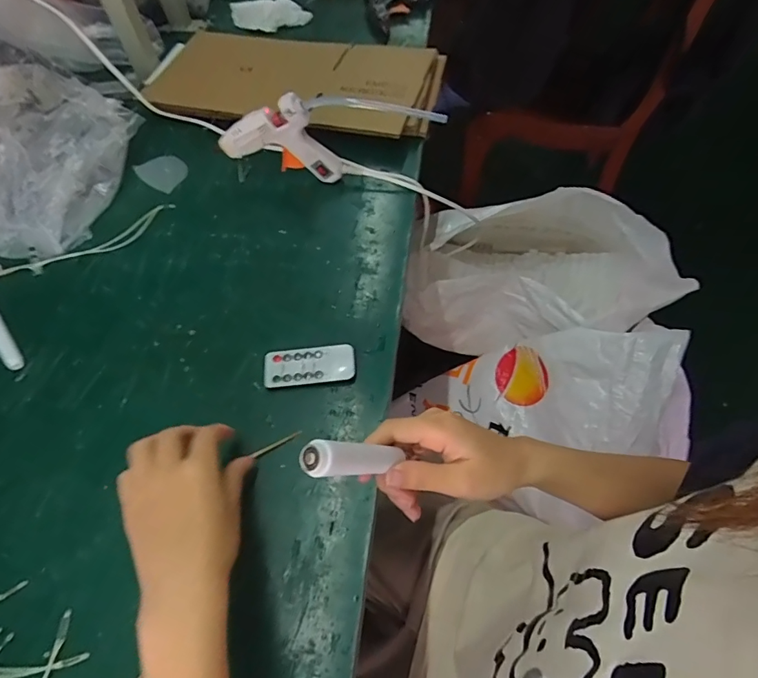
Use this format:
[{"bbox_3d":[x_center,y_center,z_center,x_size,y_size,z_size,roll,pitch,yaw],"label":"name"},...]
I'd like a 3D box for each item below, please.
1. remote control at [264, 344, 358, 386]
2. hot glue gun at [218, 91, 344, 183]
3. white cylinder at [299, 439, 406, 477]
[{"bbox_3d":[-0.066,0.025,0.441,0.084,0.006,0.037,-5,58,0],"label":"remote control"},{"bbox_3d":[-0.117,-0.232,0.546,0.137,0.103,0.022,0,59,3],"label":"hot glue gun"},{"bbox_3d":[-0.012,0.071,0.278,0.014,0.081,0.019,-41,58,23],"label":"white cylinder"}]

